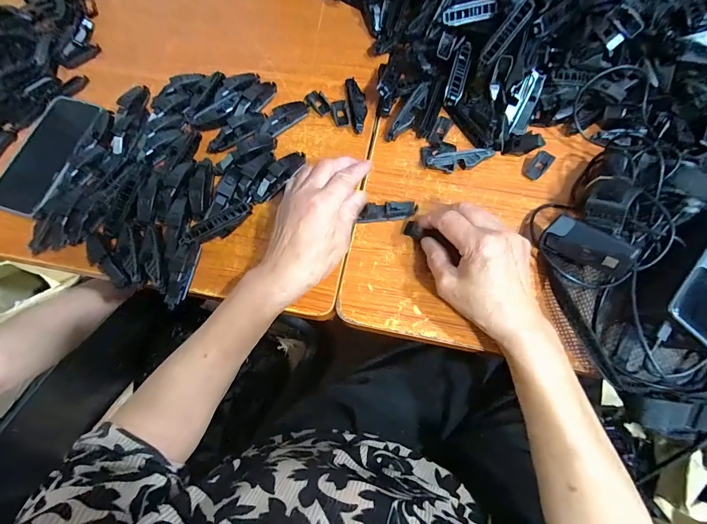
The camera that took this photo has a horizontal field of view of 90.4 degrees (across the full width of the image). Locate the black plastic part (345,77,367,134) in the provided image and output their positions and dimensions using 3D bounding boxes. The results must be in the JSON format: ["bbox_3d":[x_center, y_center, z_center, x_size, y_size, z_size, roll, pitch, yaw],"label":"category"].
[{"bbox_3d":[0.005,-0.193,0.437,0.021,0.015,0.078,-10,69,-1],"label":"black plastic part"}]

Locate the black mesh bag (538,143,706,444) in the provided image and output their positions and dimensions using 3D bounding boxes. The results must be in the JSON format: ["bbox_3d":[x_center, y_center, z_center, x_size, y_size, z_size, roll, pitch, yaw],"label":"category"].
[{"bbox_3d":[0.314,0.016,0.322,0.247,0.070,0.262,2,69,4],"label":"black mesh bag"}]

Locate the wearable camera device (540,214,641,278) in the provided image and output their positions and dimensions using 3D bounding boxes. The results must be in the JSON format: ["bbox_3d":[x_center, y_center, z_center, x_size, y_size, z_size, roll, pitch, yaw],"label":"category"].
[{"bbox_3d":[0.222,-0.016,0.331,0.075,0.026,0.032,33,73,34],"label":"wearable camera device"}]

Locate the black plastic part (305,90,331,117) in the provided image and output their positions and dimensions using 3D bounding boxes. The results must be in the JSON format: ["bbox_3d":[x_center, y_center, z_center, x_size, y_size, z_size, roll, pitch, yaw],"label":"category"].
[{"bbox_3d":[-0.045,-0.204,0.447,0.023,0.008,0.040,-30,70,-9],"label":"black plastic part"}]

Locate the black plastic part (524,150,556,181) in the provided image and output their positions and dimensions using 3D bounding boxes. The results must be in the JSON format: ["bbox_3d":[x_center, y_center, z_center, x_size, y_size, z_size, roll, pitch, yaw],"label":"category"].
[{"bbox_3d":[0.213,-0.110,0.402,0.019,0.004,0.037,39,87,19],"label":"black plastic part"}]

